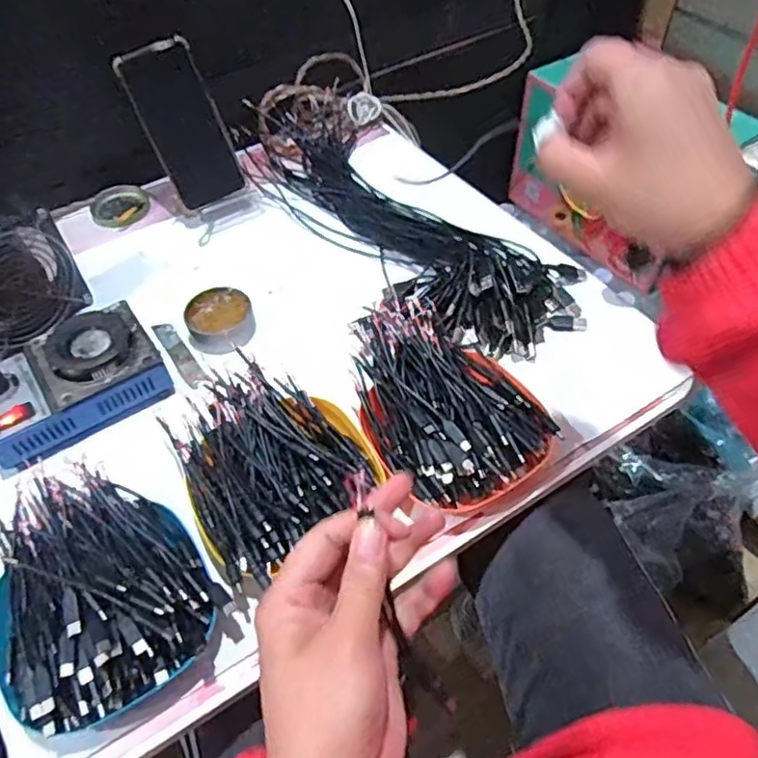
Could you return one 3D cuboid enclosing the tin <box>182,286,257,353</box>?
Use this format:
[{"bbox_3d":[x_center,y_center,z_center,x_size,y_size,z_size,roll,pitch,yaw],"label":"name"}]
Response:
[{"bbox_3d":[-0.152,-0.056,0.619,0.062,0.027,0.066,-1,52,1],"label":"tin"}]

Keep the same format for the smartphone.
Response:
[{"bbox_3d":[-0.212,-0.276,0.701,0.080,0.166,0.012,-28,29,-11],"label":"smartphone"}]

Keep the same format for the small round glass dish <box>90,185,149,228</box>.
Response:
[{"bbox_3d":[-0.308,-0.208,0.762,0.065,0.009,0.072,-28,57,-18],"label":"small round glass dish"}]

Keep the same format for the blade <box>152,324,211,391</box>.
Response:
[{"bbox_3d":[-0.190,-0.023,0.610,0.019,0.004,0.086,-27,62,-29],"label":"blade"}]

